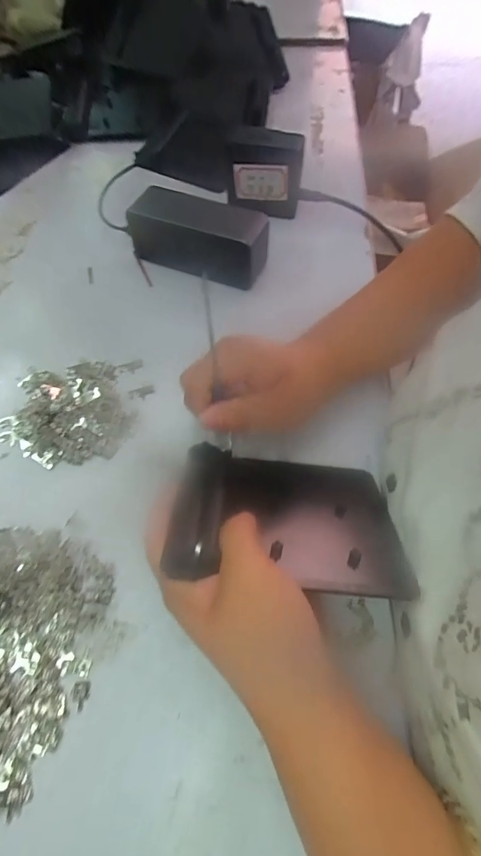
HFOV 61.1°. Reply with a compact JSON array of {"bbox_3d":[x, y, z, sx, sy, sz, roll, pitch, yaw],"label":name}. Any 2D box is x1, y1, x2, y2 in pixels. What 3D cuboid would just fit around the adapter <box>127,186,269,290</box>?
[{"bbox_3d":[-0.041,-0.184,0.397,0.137,0.059,0.049,20,62,12],"label":"adapter"}]

